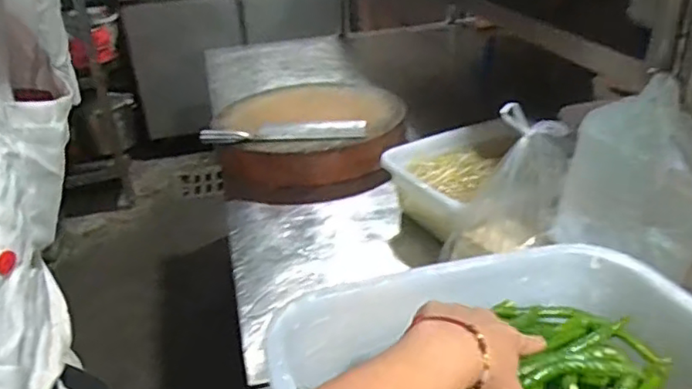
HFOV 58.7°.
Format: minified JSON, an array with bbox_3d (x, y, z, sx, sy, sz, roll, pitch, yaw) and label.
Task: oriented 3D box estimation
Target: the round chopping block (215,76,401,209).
[{"bbox_3d":[-0.082,-0.138,1.353,0.396,0.147,0.376,-4,27,2],"label":"round chopping block"}]

